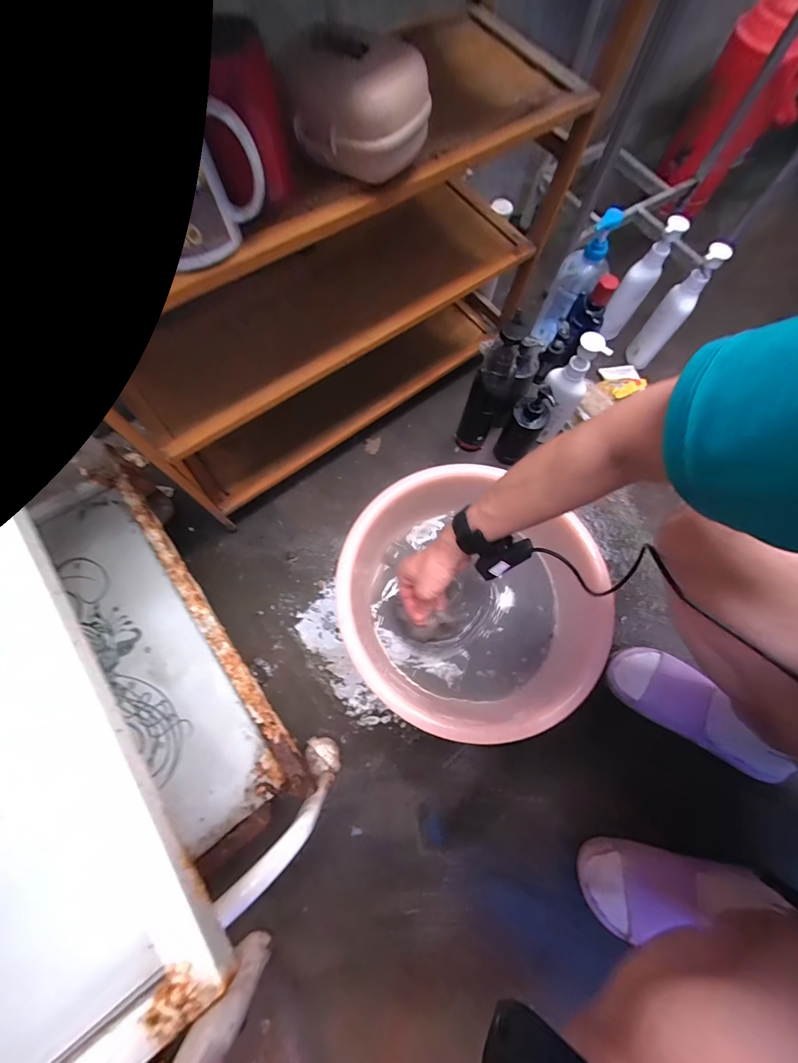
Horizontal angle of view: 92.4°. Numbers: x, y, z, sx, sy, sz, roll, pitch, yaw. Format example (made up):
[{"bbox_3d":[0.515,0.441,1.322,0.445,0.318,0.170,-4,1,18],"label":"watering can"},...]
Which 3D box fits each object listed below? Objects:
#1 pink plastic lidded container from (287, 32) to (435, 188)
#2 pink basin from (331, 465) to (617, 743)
[{"bbox_3d":[-0.034,-0.347,0.316,0.109,0.067,0.040,14,70,3],"label":"pink plastic lidded container"},{"bbox_3d":[0.101,0.108,0.599,0.377,0.139,0.359,1,70,-2],"label":"pink basin"}]

